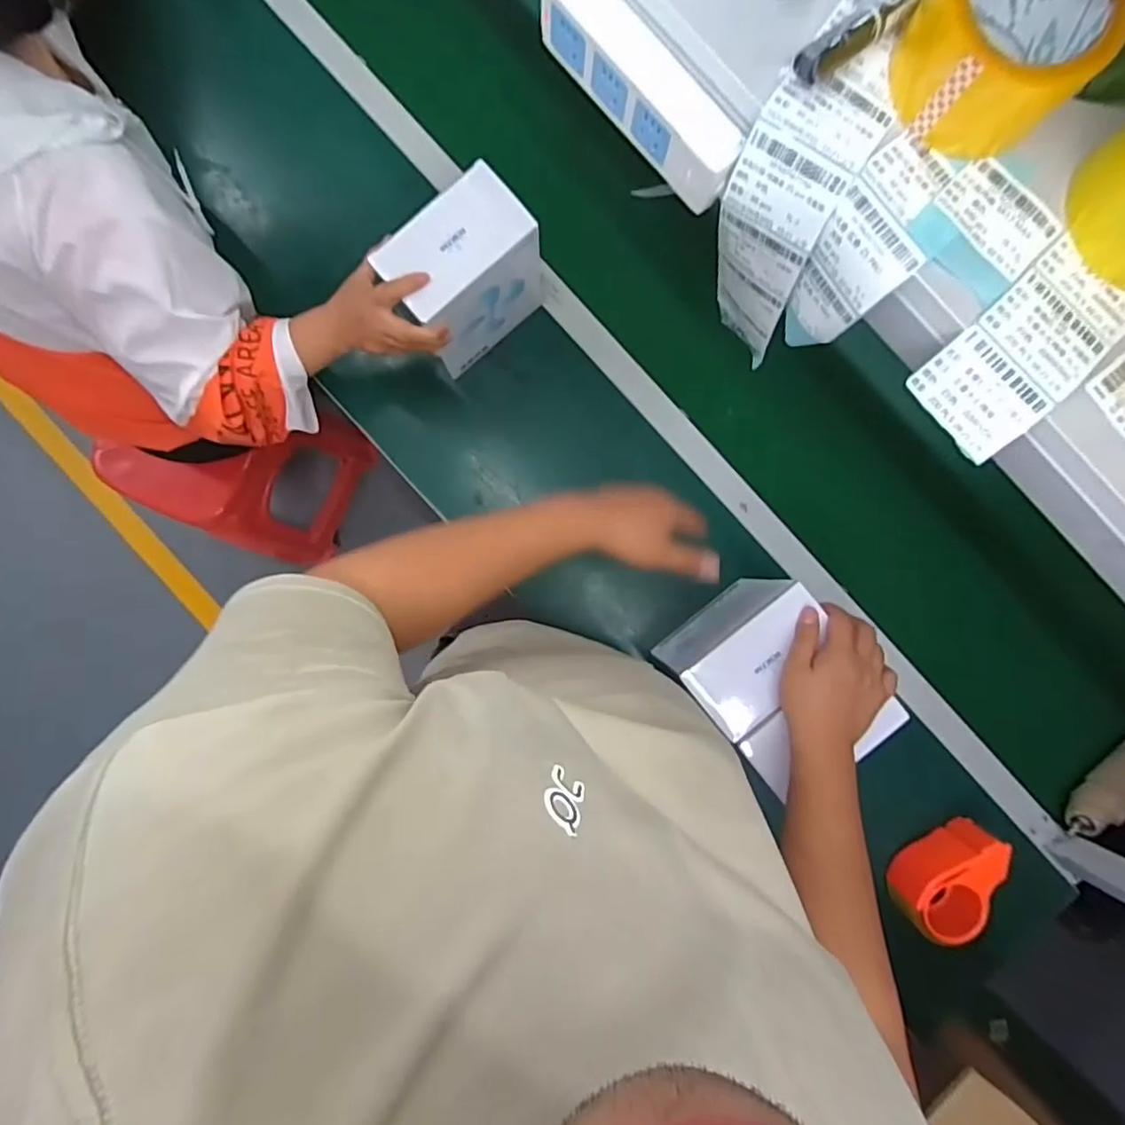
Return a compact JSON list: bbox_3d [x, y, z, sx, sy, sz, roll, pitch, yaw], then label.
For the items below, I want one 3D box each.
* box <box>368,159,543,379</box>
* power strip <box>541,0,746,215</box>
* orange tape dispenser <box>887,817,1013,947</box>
[{"bbox_3d":[-0.113,-0.337,0.722,0.158,0.195,0.101,-39,90,-2],"label":"box"},{"bbox_3d":[0.052,-0.320,0.405,0.037,0.050,0.172,-43,90,-2],"label":"power strip"},{"bbox_3d":[0.492,0.400,0.765,0.080,0.089,0.148,34,88,-1],"label":"orange tape dispenser"}]

